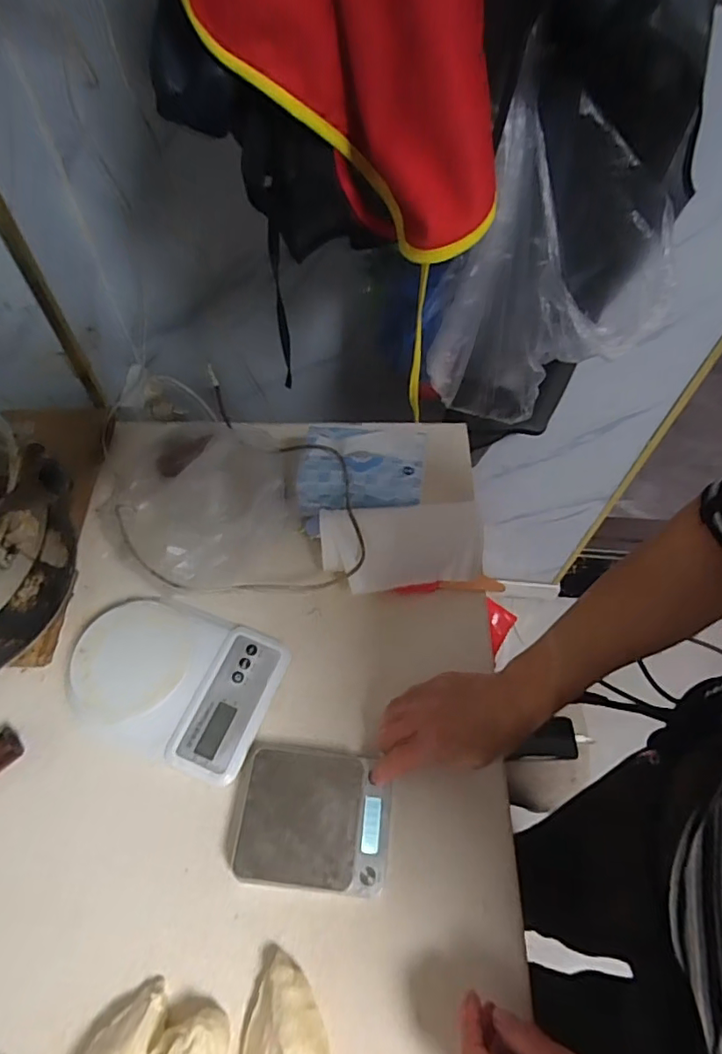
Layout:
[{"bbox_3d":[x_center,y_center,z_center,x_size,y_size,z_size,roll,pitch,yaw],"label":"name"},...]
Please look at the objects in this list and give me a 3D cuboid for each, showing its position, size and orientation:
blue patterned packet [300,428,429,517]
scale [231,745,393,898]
[{"bbox_3d":[0.001,-0.070,0.628,0.139,0.068,0.090,7,57,2],"label":"blue patterned packet"},{"bbox_3d":[-0.039,0.249,0.474,0.126,0.023,0.108,6,57,2],"label":"scale"}]

